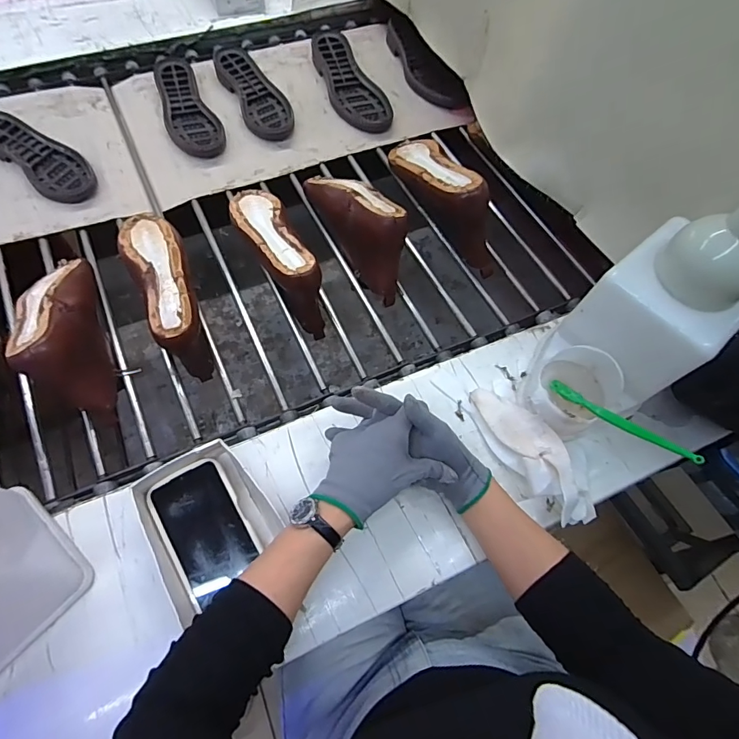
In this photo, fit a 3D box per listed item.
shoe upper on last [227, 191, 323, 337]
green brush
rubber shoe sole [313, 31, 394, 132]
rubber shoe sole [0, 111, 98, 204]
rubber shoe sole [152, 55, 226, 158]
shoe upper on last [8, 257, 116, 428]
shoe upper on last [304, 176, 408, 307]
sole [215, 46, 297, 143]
[{"bbox_3d":[-0.141,-0.172,0.663,0.073,0.109,0.232,-23,68,-13],"label":"shoe upper on last"},{"bbox_3d":[0.269,0.054,0.476,0.010,0.021,0.169,-32,39,-17],"label":"green brush"},{"bbox_3d":[-0.040,-0.559,0.848,0.094,0.036,0.260,-18,67,-11],"label":"rubber shoe sole"},{"bbox_3d":[-0.542,-0.350,0.719,0.225,0.041,0.084,35,67,13],"label":"rubber shoe sole"},{"bbox_3d":[-0.338,-0.481,0.795,0.085,0.040,0.256,-24,68,-14],"label":"rubber shoe sole"},{"bbox_3d":[-0.390,-0.046,0.558,0.074,0.102,0.229,-19,67,-12],"label":"shoe upper on last"},{"bbox_3d":[-0.012,-0.232,0.668,0.075,0.098,0.236,-27,69,-15],"label":"shoe upper on last"},{"bbox_3d":[-0.219,-0.521,0.822,0.087,0.036,0.241,-29,69,-15],"label":"sole"}]

